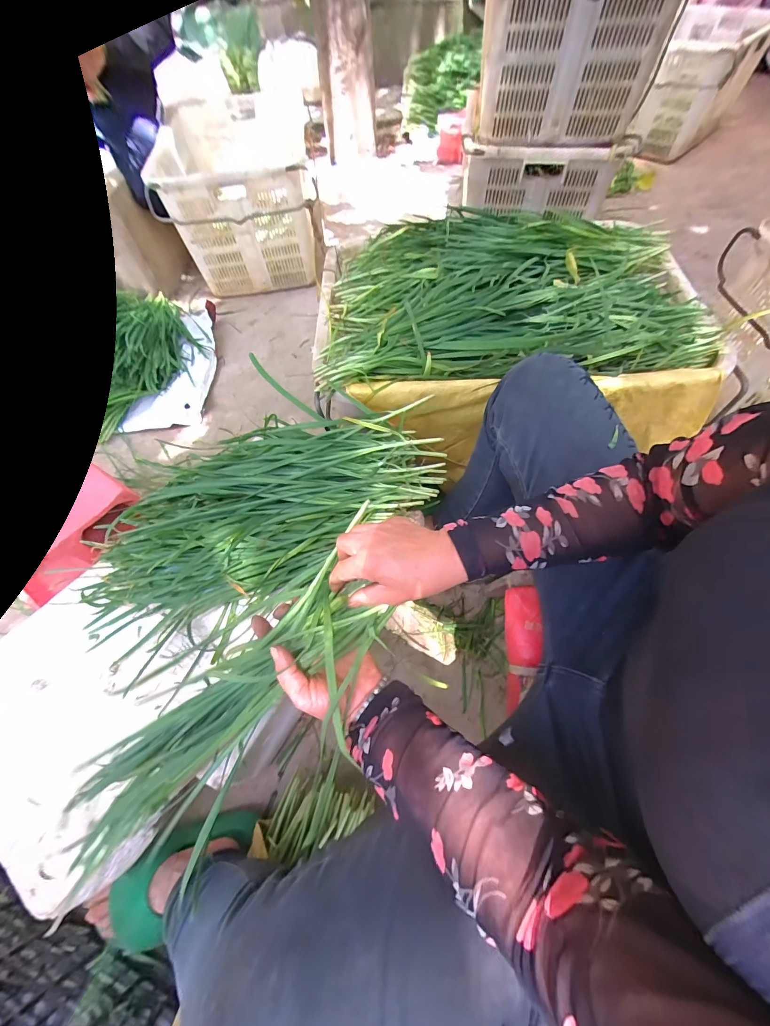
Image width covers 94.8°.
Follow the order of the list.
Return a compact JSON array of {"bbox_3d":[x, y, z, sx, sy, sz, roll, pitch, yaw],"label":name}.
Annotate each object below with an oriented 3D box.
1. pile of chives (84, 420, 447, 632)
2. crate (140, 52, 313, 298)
[{"bbox_3d":[-0.185,-0.008,0.538,0.531,0.111,0.240,-18,61,-7],"label":"pile of chives"},{"bbox_3d":[-0.481,-1.112,1.277,0.464,0.403,0.622,-7,60,-1],"label":"crate"}]

